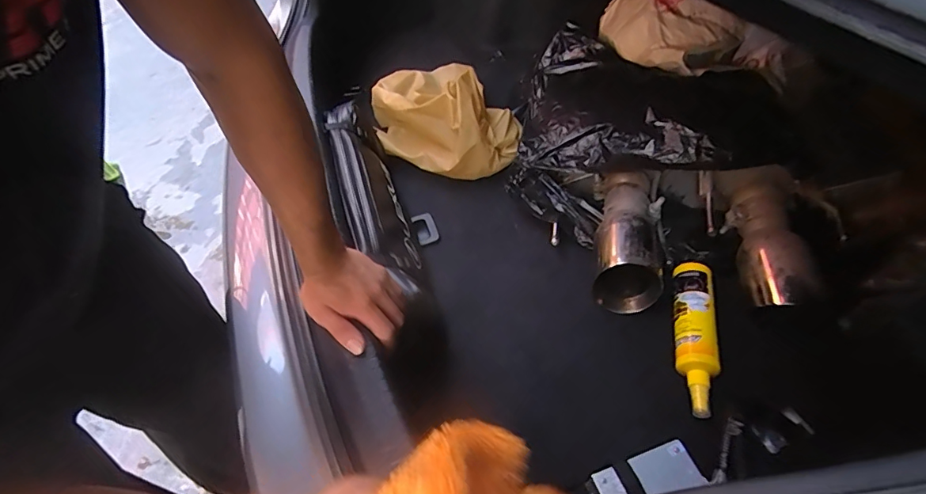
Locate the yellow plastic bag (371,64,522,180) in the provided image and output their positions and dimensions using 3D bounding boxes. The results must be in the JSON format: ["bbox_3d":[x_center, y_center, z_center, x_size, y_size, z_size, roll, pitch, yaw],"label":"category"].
[{"bbox_3d":[-0.033,-0.282,0.926,0.248,0.135,0.305,-38,58,-25],"label":"yellow plastic bag"}]

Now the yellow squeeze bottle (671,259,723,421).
[{"bbox_3d":[0.337,0.124,0.679,0.055,0.045,0.227,8,51,10],"label":"yellow squeeze bottle"}]

